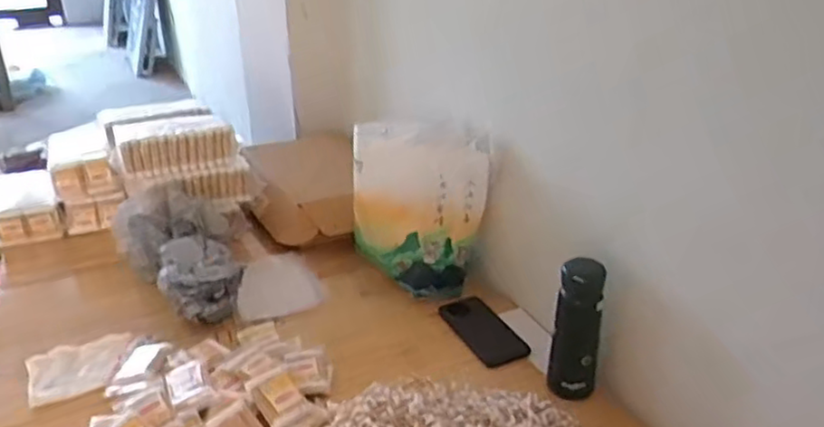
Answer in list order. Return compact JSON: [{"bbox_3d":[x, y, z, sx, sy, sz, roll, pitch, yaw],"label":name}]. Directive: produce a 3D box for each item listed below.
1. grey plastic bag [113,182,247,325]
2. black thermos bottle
[{"bbox_3d":[-0.359,0.056,1.051,0.199,0.107,0.263,-8,27,-17],"label":"grey plastic bag"},{"bbox_3d":[0.198,0.142,0.805,0.052,0.172,0.048,5,26,9],"label":"black thermos bottle"}]

